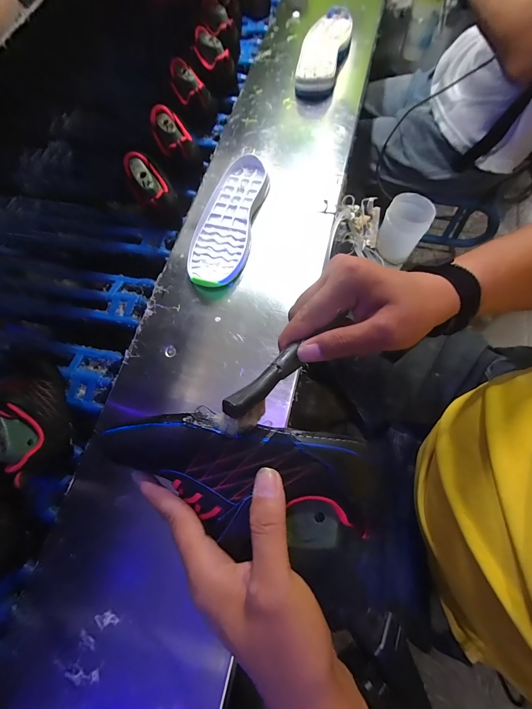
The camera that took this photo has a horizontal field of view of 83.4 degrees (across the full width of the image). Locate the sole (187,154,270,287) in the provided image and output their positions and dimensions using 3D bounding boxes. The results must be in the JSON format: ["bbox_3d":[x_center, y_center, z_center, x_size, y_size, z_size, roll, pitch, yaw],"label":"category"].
[{"bbox_3d":[-0.057,-0.210,0.459,0.086,0.028,0.241,13,76,3],"label":"sole"}]

